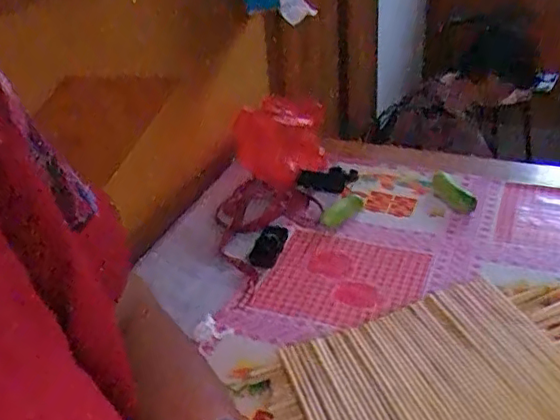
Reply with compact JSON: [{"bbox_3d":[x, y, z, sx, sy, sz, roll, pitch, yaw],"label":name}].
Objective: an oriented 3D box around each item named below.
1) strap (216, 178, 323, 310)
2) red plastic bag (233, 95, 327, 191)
[{"bbox_3d":[-0.063,0.045,1.175,0.199,0.044,0.320,14,37,28],"label":"strap"},{"bbox_3d":[0.002,-0.145,1.251,0.193,0.199,0.108,-6,32,0],"label":"red plastic bag"}]

